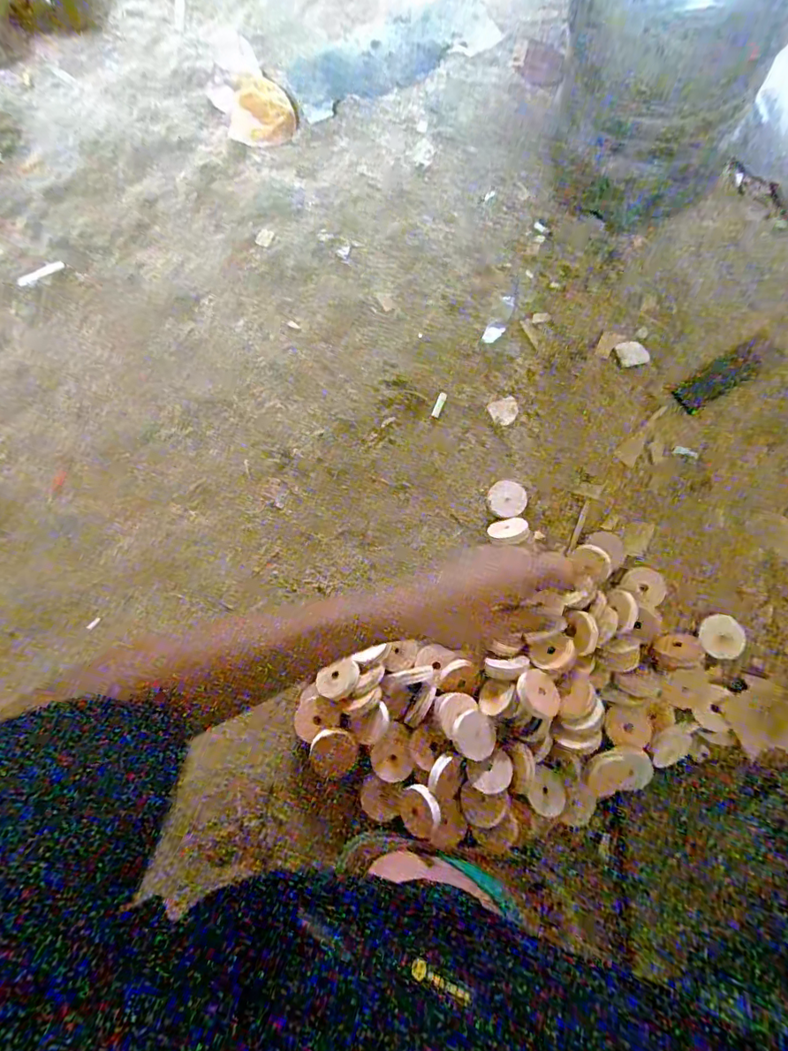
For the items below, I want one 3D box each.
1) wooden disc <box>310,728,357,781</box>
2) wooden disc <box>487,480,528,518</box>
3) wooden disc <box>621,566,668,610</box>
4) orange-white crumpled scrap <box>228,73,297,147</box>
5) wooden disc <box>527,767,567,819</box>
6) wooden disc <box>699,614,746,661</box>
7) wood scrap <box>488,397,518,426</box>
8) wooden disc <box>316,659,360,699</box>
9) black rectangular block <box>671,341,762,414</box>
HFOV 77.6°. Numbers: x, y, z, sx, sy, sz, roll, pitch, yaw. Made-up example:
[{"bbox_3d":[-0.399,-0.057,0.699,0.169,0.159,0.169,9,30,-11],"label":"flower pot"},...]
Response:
[{"bbox_3d":[-0.066,0.251,0.539,0.049,0.012,0.047,-1,78,4],"label":"wooden disc"},{"bbox_3d":[0.152,-0.036,0.656,0.050,0.009,0.053,-1,78,4],"label":"wooden disc"},{"bbox_3d":[0.307,0.074,0.597,0.054,0.005,0.049,-37,75,-22],"label":"wooden disc"},{"bbox_3d":[-0.216,-0.689,0.819,0.102,0.025,0.131,2,79,5],"label":"orange-white crumpled scrap"},{"bbox_3d":[0.166,0.287,0.526,0.039,0.006,0.044,24,81,9],"label":"wooden disc"},{"bbox_3d":[0.391,0.133,0.583,0.046,0.009,0.050,-1,78,4],"label":"wooden disc"},{"bbox_3d":[0.157,-0.162,0.696,0.040,0.004,0.038,-19,78,0],"label":"wood scrap"},{"bbox_3d":[-0.064,0.179,0.567,0.044,0.009,0.041,-1,78,4],"label":"wooden disc"},{"bbox_3d":[0.454,-0.207,0.678,0.154,0.010,0.041,-34,78,-3],"label":"black rectangular block"}]

